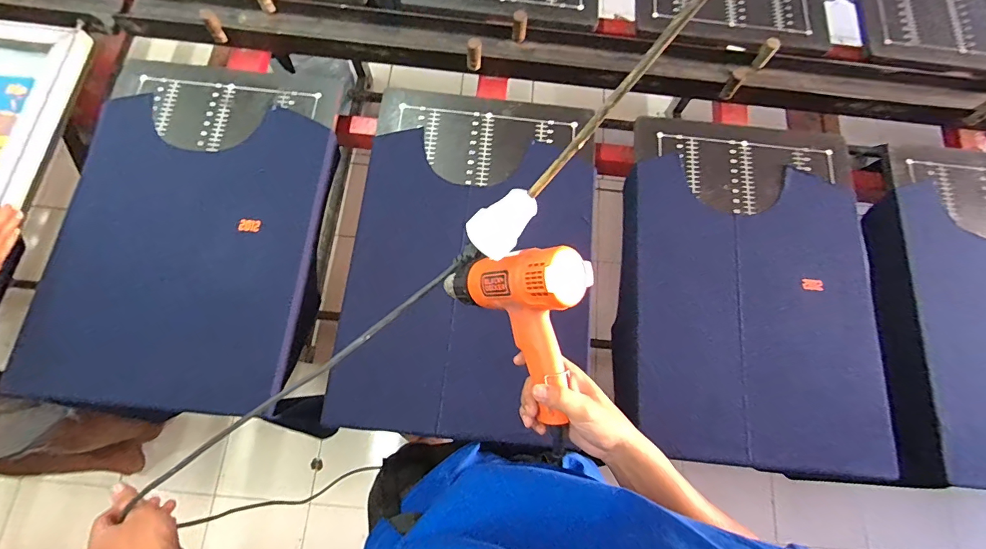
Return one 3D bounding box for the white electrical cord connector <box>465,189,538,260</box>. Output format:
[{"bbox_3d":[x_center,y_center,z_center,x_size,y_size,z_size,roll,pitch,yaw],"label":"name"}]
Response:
[{"bbox_3d":[0.011,-0.050,0.411,0.068,0.036,0.047,-35,105,5],"label":"white electrical cord connector"}]

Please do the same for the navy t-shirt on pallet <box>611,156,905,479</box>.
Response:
[{"bbox_3d":[0.415,0.060,0.742,0.464,0.101,0.519,7,74,0],"label":"navy t-shirt on pallet"}]

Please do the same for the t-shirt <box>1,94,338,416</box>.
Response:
[{"bbox_3d":[-0.496,-0.047,0.692,0.398,0.068,0.502,3,74,0],"label":"t-shirt"}]

